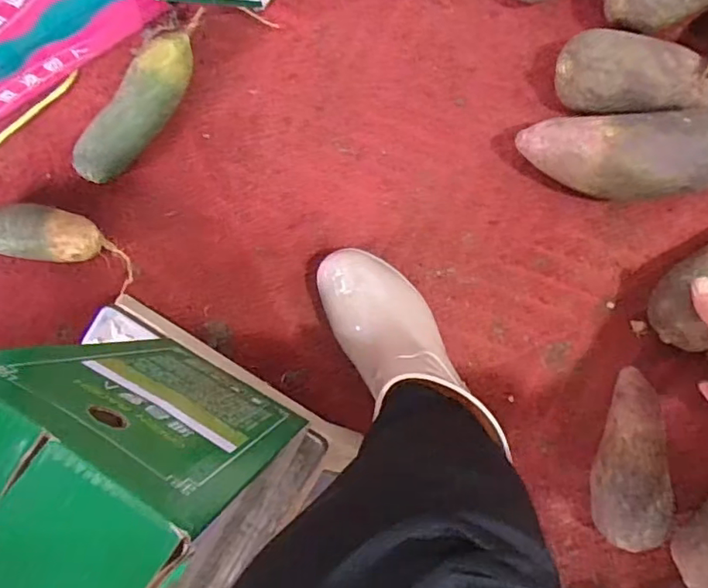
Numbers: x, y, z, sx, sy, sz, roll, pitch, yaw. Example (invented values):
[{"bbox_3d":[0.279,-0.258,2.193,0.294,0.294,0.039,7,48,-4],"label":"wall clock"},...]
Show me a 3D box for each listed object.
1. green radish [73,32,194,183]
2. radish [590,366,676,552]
[{"bbox_3d":[-0.219,-0.187,0.575,0.052,0.052,0.172,38,92,6],"label":"green radish"},{"bbox_3d":[0.244,0.146,0.509,0.059,0.074,0.144,-5,88,6],"label":"radish"}]

